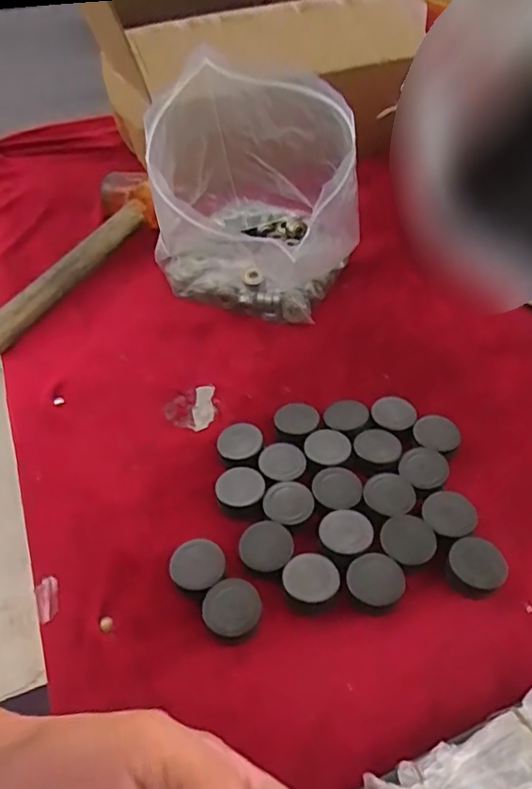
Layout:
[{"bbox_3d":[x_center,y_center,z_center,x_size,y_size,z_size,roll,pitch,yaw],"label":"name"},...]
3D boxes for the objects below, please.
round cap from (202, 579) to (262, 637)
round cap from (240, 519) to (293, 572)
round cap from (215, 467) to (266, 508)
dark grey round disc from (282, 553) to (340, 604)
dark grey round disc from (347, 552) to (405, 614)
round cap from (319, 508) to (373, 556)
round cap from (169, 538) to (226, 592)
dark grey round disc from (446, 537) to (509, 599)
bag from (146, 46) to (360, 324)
[{"bbox_3d":[-0.020,0.121,0.329,0.032,0.006,0.030,-1,44,1],"label":"round cap"},{"bbox_3d":[0.000,0.091,0.353,0.032,0.004,0.033,-1,44,1],"label":"round cap"},{"bbox_3d":[-0.017,0.061,0.384,0.032,0.004,0.031,-1,44,1],"label":"round cap"},{"bbox_3d":[0.026,0.105,0.337,0.031,0.004,0.030,-1,44,1],"label":"dark grey round disc"},{"bbox_3d":[0.064,0.109,0.336,0.031,0.006,0.033,-1,44,1],"label":"dark grey round disc"},{"bbox_3d":[0.050,0.084,0.357,0.032,0.004,0.031,-1,44,1],"label":"round cap"},{"bbox_3d":[-0.041,0.102,0.345,0.032,0.008,0.030,-1,44,1],"label":"round cap"},{"bbox_3d":[0.124,0.103,0.342,0.032,0.009,0.037,25,50,26],"label":"dark grey round disc"},{"bbox_3d":[-0.009,-0.182,0.524,0.178,0.183,0.187,7,44,9],"label":"bag"}]

